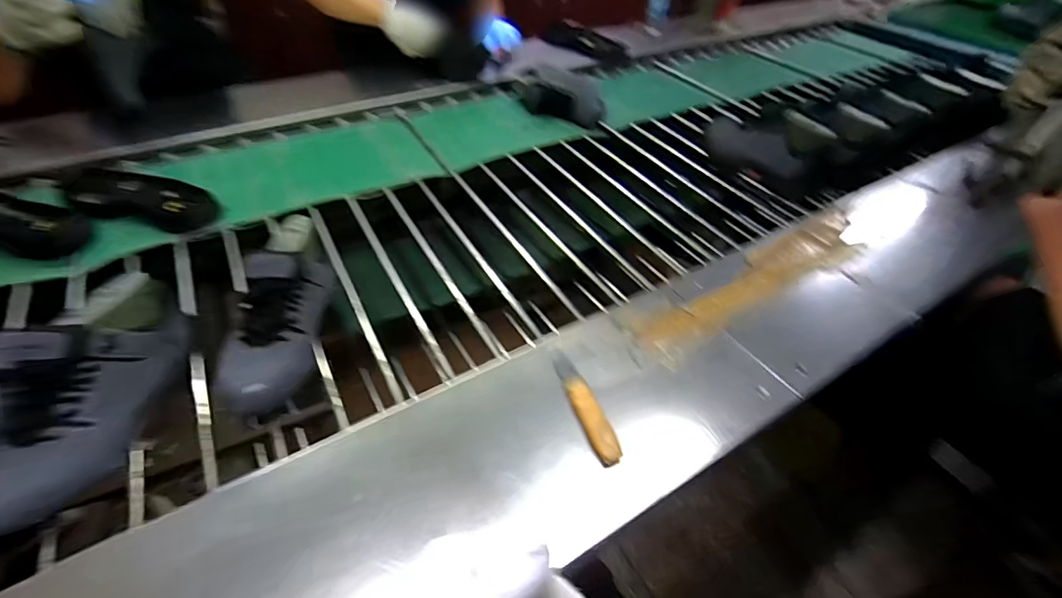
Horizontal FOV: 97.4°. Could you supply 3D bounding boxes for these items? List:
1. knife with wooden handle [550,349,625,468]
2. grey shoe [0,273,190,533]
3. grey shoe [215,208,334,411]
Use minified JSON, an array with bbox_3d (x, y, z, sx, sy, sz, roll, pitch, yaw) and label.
[{"bbox_3d":[0.063,0.121,0.545,0.030,0.011,0.151,-15,50,-18],"label":"knife with wooden handle"},{"bbox_3d":[-0.478,0.098,0.499,0.097,0.125,0.278,10,46,3],"label":"grey shoe"},{"bbox_3d":[-0.321,0.009,0.591,0.096,0.092,0.275,6,67,-1],"label":"grey shoe"}]

